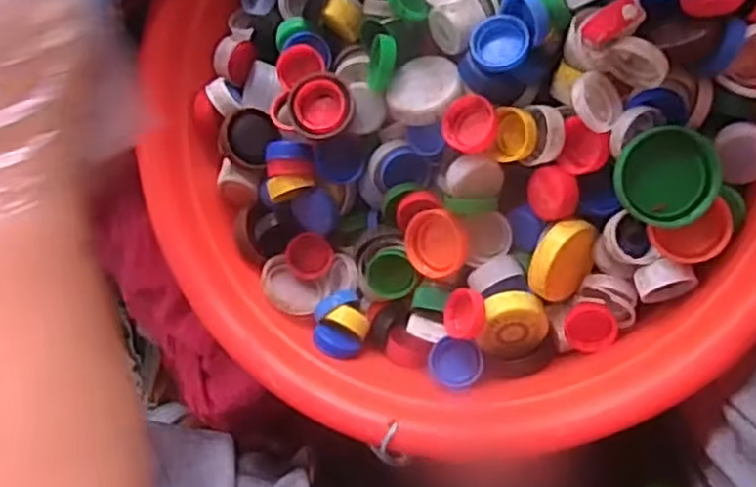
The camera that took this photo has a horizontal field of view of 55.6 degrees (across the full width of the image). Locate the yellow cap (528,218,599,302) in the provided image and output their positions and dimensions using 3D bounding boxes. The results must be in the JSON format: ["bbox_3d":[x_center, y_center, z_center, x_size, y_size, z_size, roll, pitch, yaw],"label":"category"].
[{"bbox_3d":[0.103,0.008,0.398,0.015,0.039,0.046,36,101,43],"label":"yellow cap"}]

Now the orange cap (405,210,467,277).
[{"bbox_3d":[0.036,0.000,0.418,0.037,0.016,0.037,-10,93,48],"label":"orange cap"}]

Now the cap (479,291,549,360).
[{"bbox_3d":[0.076,0.047,0.402,0.039,0.010,0.039,1,116,1],"label":"cap"}]

